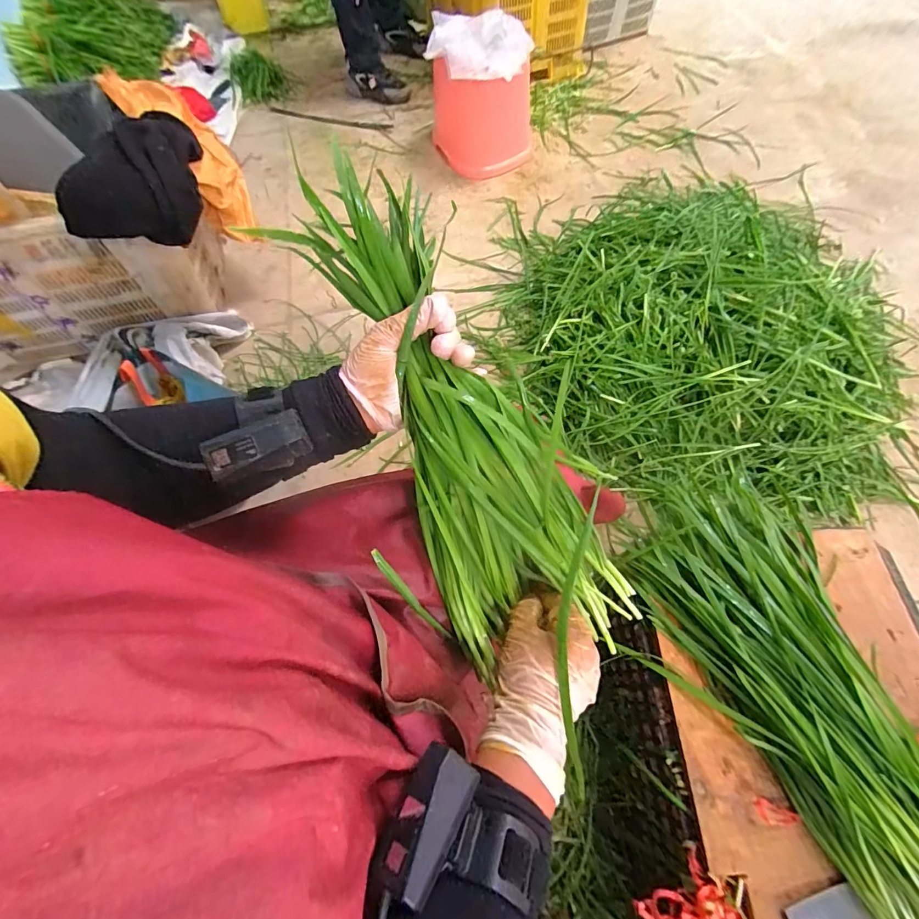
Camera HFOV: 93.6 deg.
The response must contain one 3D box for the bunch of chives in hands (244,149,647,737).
[{"bbox_3d":[-0.006,-0.013,0.378,0.185,0.083,0.435,-27,96,-11],"label":"bunch of chives in hands"}]

